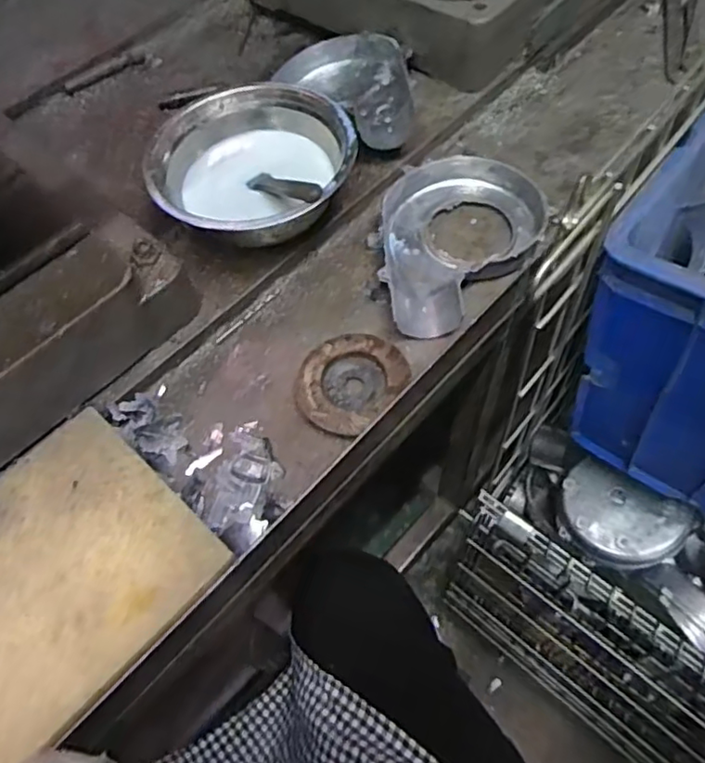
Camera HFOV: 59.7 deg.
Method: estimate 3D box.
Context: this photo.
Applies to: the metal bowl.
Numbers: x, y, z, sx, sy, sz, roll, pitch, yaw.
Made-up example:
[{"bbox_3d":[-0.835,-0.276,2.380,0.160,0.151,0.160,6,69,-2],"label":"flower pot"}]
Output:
[{"bbox_3d":[-0.092,-0.195,0.588,0.183,0.081,0.177,-2,60,3],"label":"metal bowl"}]

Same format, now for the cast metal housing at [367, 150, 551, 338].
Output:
[{"bbox_3d":[0.092,-0.129,0.573,0.142,0.035,0.214,19,64,15],"label":"cast metal housing"}]

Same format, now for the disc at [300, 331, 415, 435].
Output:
[{"bbox_3d":[-0.002,0.003,0.516,0.086,0.018,0.091,-2,60,3],"label":"disc"}]

